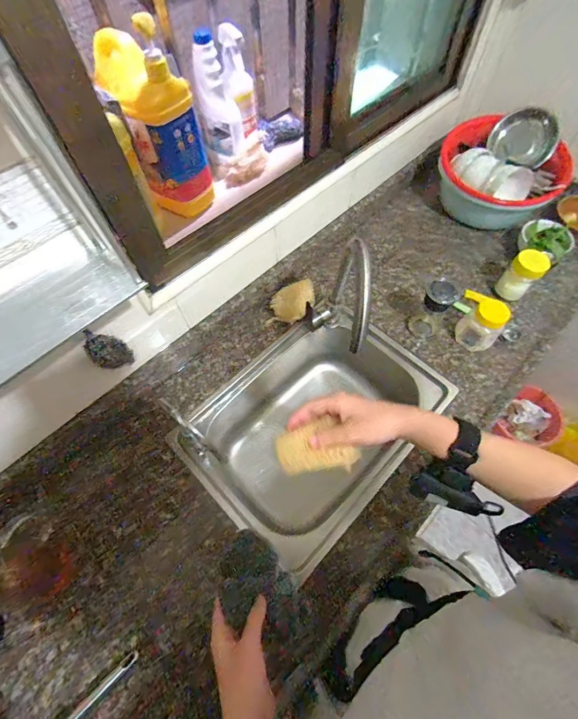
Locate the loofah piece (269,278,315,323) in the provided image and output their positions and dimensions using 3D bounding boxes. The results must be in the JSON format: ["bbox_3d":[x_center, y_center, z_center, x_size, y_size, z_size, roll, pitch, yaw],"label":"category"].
[{"bbox_3d":[0.014,-0.122,0.738,0.096,0.065,0.057,-25,65,-12],"label":"loofah piece"}]

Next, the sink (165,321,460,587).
[{"bbox_3d":[0.056,0.138,0.733,0.356,0.184,0.478,40,70,20],"label":"sink"}]

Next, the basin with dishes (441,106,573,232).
[{"bbox_3d":[0.545,-0.483,0.884,0.288,0.173,0.294,0,62,1],"label":"basin with dishes"}]

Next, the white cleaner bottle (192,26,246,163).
[{"bbox_3d":[-0.139,-0.507,0.670,0.077,0.194,0.066,-11,62,-5],"label":"white cleaner bottle"}]

